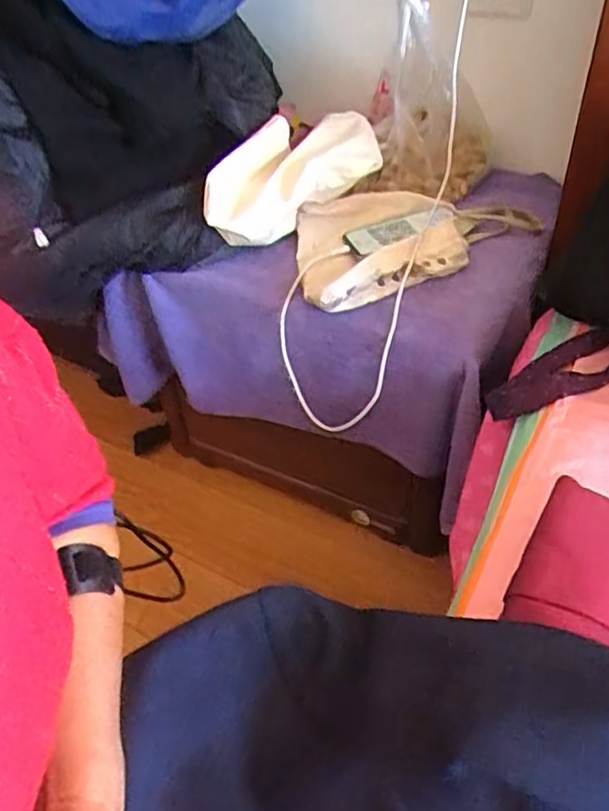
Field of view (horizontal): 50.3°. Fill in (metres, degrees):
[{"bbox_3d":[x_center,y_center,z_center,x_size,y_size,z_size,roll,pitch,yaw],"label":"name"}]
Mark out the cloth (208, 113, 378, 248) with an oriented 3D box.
[{"bbox_3d":[0.007,-0.325,0.902,0.181,0.095,0.285,28,54,31],"label":"cloth"}]

